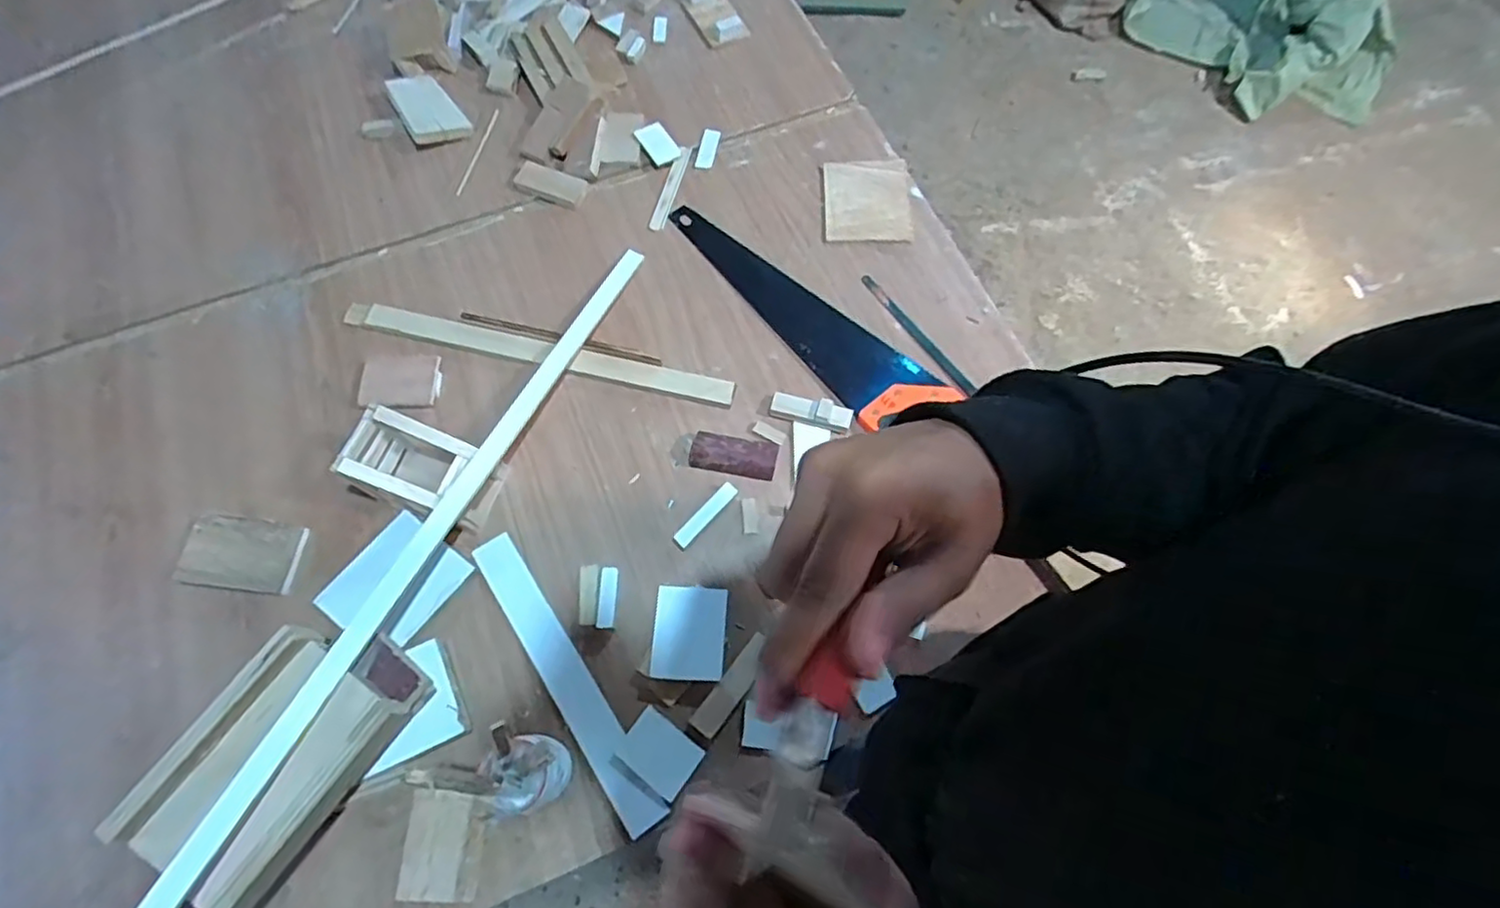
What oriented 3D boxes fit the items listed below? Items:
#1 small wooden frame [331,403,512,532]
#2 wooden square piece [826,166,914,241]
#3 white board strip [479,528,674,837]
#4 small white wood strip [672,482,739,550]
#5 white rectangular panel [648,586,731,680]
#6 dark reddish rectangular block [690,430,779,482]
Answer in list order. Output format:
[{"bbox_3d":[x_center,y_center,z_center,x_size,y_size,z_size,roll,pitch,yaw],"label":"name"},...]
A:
[{"bbox_3d":[-0.348,0.016,0.712,0.128,0.101,0.082,16,68,7],"label":"small wooden frame"},{"bbox_3d":[0.160,-0.347,0.908,0.114,0.016,0.122,-2,75,9],"label":"wooden square piece"},{"bbox_3d":[-0.192,0.229,0.686,0.043,0.012,0.333,-33,73,-13],"label":"white board strip"},{"bbox_3d":[-0.050,0.068,0.741,0.020,0.011,0.090,41,73,15],"label":"small white wood strip"},{"bbox_3d":[-0.063,0.186,0.694,0.074,0.011,0.093,3,67,1],"label":"white rectangular panel"},{"bbox_3d":[-0.018,0.000,0.765,0.099,0.024,0.046,12,68,5],"label":"dark reddish rectangular block"}]

